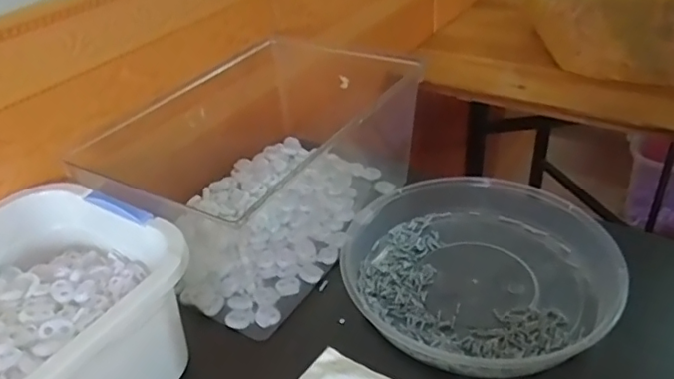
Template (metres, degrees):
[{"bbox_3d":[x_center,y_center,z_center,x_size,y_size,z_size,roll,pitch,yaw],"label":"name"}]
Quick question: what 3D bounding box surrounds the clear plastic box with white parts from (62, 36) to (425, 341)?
[{"bbox_3d":[-0.061,-0.032,0.591,0.202,0.121,0.326,18,42,30],"label":"clear plastic box with white parts"}]

